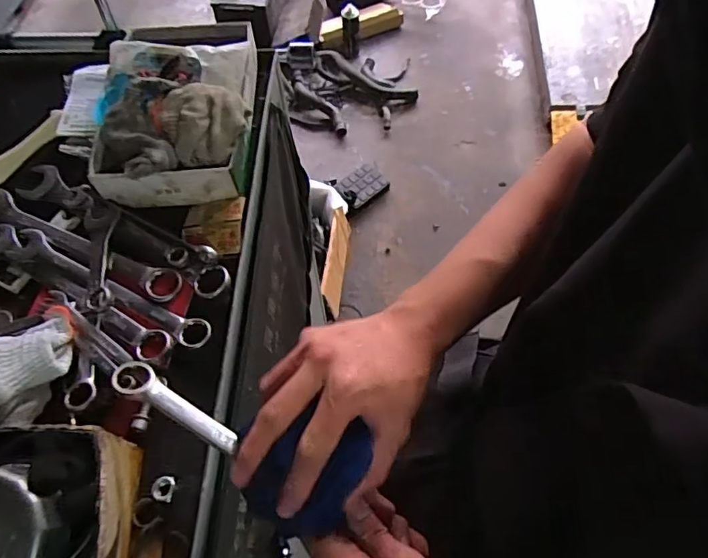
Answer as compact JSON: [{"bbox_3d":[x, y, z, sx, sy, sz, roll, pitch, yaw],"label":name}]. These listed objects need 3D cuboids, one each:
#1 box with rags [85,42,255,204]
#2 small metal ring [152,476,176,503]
[{"bbox_3d":[-0.186,-0.170,0.541,0.159,0.076,0.170,-5,61,0],"label":"box with rags"},{"bbox_3d":[-0.144,0.158,0.398,0.016,0.004,0.018,18,52,-22],"label":"small metal ring"}]

